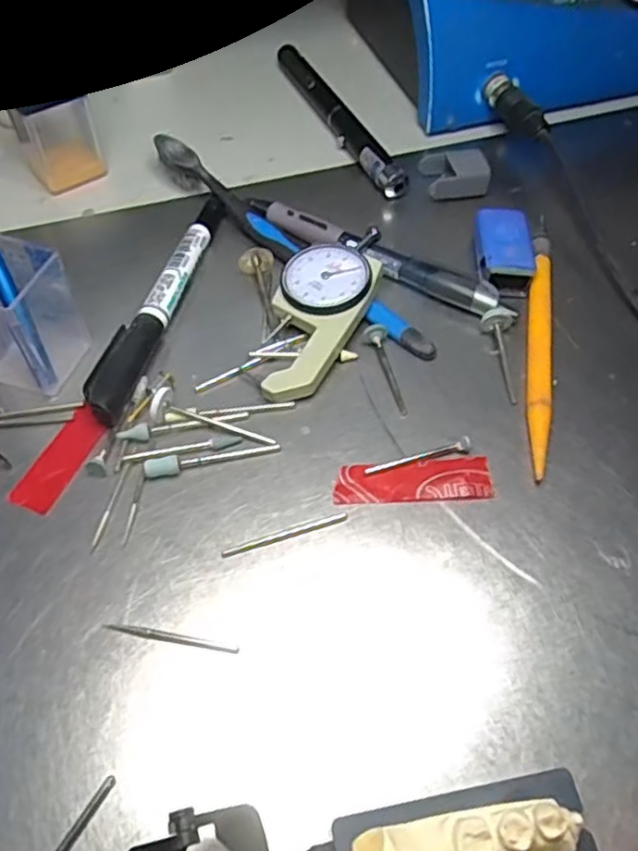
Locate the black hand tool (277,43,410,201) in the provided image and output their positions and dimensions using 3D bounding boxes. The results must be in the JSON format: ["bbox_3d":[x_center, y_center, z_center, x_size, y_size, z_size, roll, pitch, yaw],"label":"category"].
[{"bbox_3d":[0.008,-0.170,0.365,0.015,0.011,0.145,-20,57,-13],"label":"black hand tool"}]

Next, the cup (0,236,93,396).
[{"bbox_3d":[-0.115,-0.042,0.255,0.035,0.049,0.037,7,55,6],"label":"cup"}]

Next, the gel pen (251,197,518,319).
[{"bbox_3d":[0.024,-0.074,0.298,0.128,0.011,0.017,26,59,18],"label":"gel pen"}]

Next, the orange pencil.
[{"bbox_3d":[0.089,-0.032,0.269,0.011,0.009,0.124,8,55,7],"label":"orange pencil"}]

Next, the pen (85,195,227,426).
[{"bbox_3d":[-0.066,-0.055,0.284,0.016,0.011,0.130,12,56,9],"label":"pen"}]

